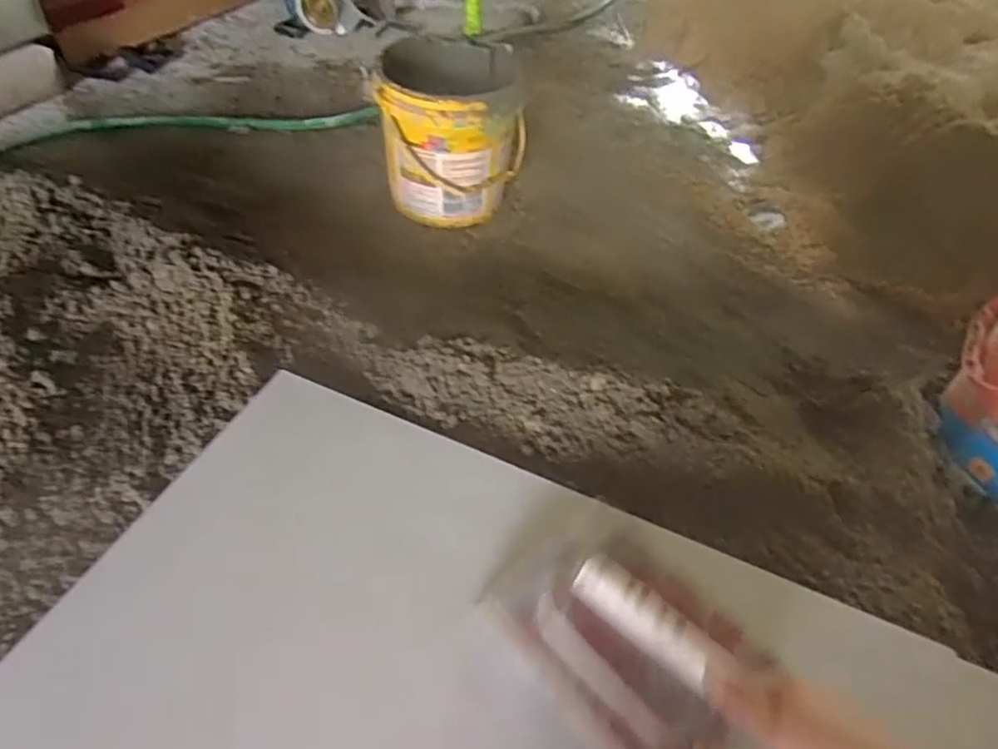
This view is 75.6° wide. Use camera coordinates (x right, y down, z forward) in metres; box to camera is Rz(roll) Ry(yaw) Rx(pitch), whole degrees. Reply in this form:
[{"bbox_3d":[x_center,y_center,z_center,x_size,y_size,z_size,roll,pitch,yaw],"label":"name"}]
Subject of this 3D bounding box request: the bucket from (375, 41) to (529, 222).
[{"bbox_3d":[-0.080,-0.418,1.122,0.202,0.249,0.233,24,50,16],"label":"bucket"}]

